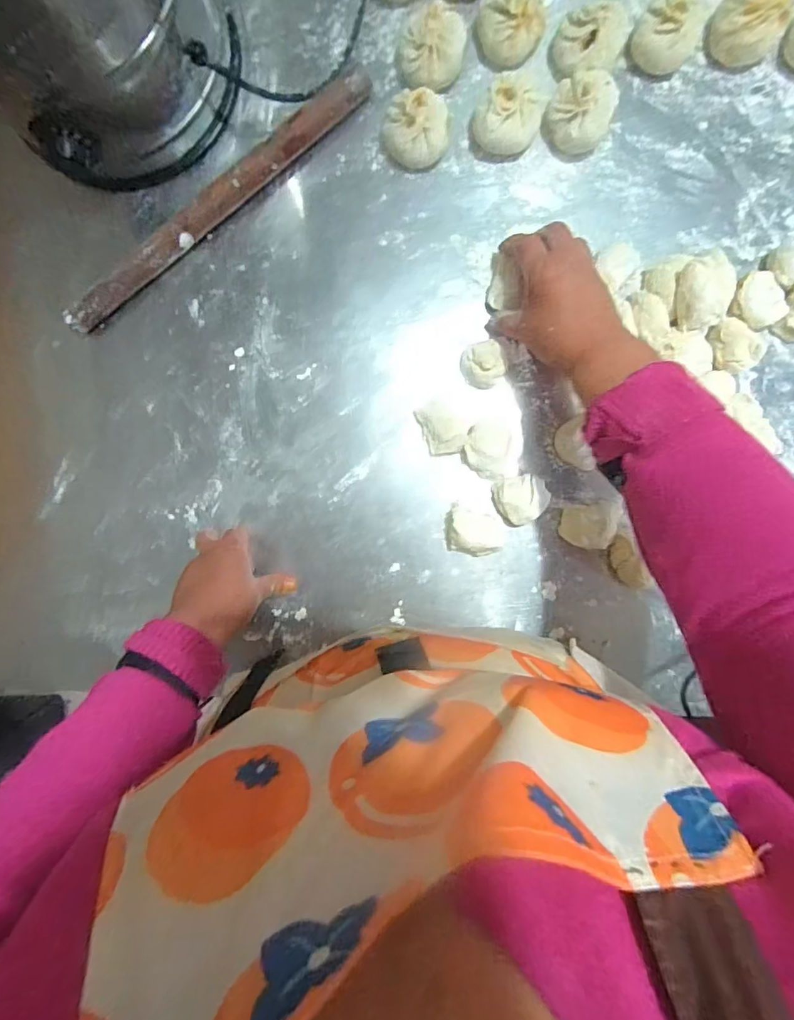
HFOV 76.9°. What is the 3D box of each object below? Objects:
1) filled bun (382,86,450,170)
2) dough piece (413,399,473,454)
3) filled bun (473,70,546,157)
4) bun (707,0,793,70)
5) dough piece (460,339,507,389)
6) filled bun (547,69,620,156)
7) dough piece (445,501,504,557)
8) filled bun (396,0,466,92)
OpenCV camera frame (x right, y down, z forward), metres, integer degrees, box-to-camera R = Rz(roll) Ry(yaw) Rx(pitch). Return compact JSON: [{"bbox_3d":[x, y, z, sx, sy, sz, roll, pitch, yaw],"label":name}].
[{"bbox_3d":[0.018,-0.362,0.477,0.059,0.038,0.055,12,95,3],"label":"filled bun"},{"bbox_3d":[0.048,-0.084,0.502,0.044,0.019,0.055,-22,93,5],"label":"dough piece"},{"bbox_3d":[0.106,-0.371,0.470,0.055,0.033,0.067,34,96,0],"label":"filled bun"},{"bbox_3d":[0.314,-0.437,0.452,0.054,0.046,0.056,0,95,4],"label":"bun"},{"bbox_3d":[0.085,-0.144,0.497,0.040,0.020,0.044,-13,94,4],"label":"dough piece"},{"bbox_3d":[0.170,-0.369,0.467,0.057,0.044,0.055,0,95,4],"label":"filled bun"},{"bbox_3d":[0.079,0.022,0.504,0.059,0.026,0.049,9,95,3],"label":"dough piece"},{"bbox_3d":[0.033,-0.431,0.470,0.058,0.037,0.061,0,95,4],"label":"filled bun"}]

